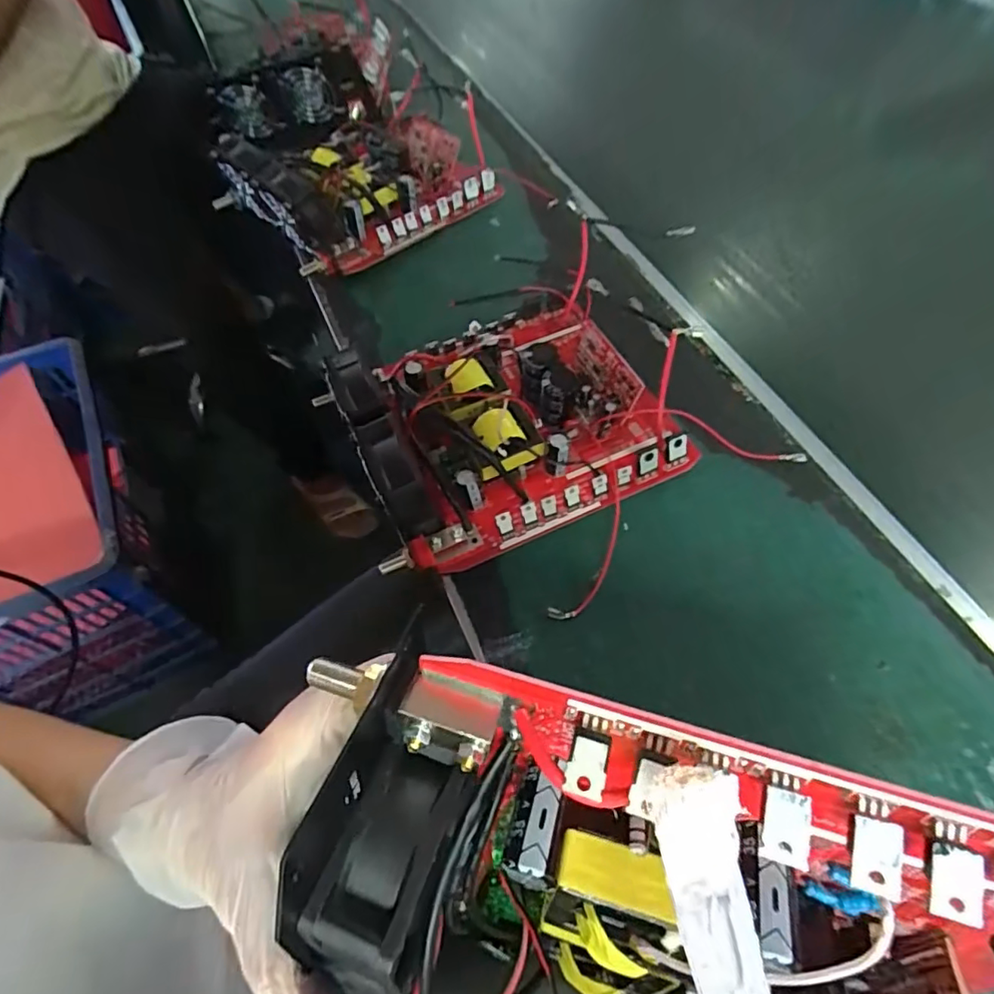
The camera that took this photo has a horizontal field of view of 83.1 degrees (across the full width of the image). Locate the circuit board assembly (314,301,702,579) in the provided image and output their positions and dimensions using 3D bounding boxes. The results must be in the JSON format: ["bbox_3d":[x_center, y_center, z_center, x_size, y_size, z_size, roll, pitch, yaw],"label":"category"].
[{"bbox_3d":[0.002,-0.062,0.384,0.212,0.064,0.172,-24,61,-11],"label":"circuit board assembly"}]

